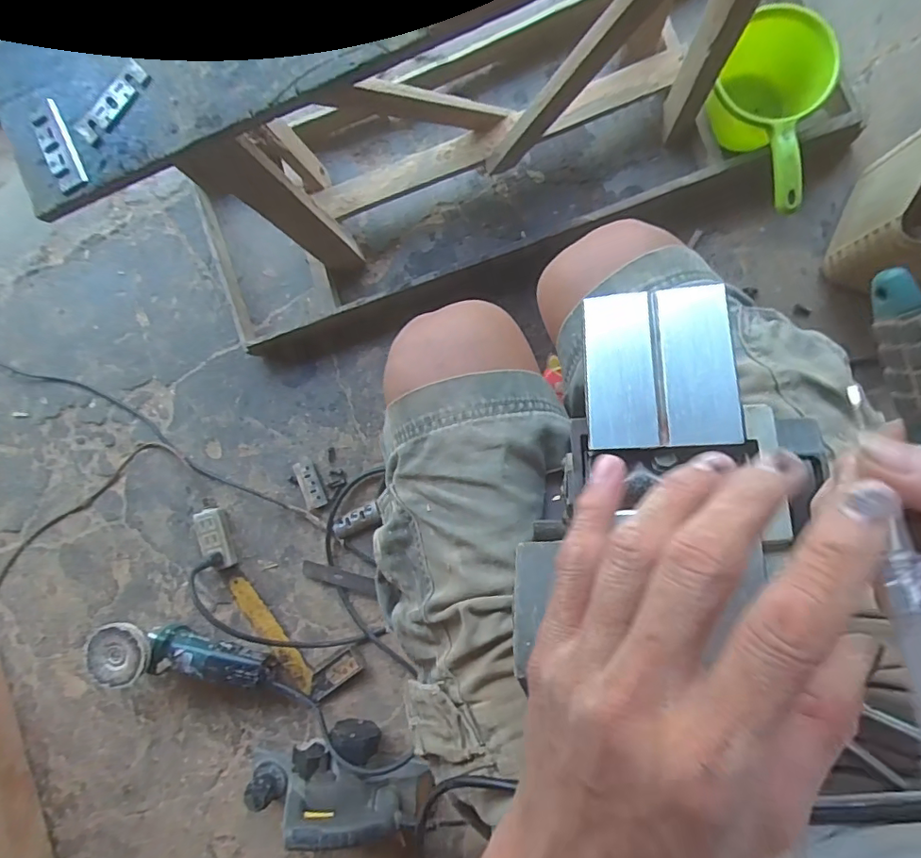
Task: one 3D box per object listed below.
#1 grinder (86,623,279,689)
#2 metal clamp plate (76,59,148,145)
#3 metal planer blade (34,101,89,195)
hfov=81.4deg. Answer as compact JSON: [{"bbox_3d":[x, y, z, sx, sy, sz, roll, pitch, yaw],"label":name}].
[{"bbox_3d":[-0.440,0.367,0.858,0.277,0.072,0.091,11,90,-10],"label":"grinder"},{"bbox_3d":[-0.309,-0.289,0.474,0.020,0.004,0.080,45,95,7],"label":"metal clamp plate"},{"bbox_3d":[-0.361,-0.253,0.482,0.030,0.009,0.077,-23,87,8],"label":"metal planer blade"}]

